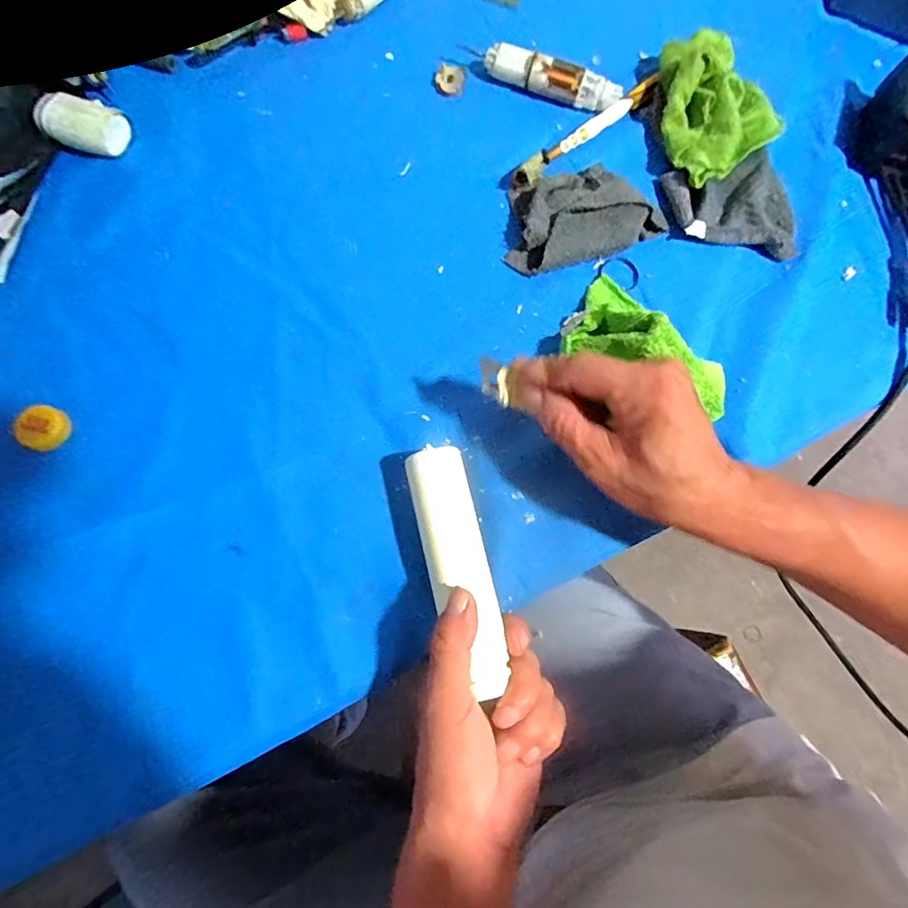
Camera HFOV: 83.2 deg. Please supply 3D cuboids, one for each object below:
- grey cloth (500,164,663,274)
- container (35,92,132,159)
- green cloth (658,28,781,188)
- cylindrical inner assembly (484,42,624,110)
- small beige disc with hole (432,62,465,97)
[{"bbox_3d":[0.093,-0.176,0.378,0.110,0.024,0.073,-19,76,-7],"label":"grey cloth"},{"bbox_3d":[-0.281,-0.246,0.383,0.060,0.028,0.036,14,75,2],"label":"container"},{"bbox_3d":[0.199,-0.275,0.403,0.105,0.034,0.117,-27,78,-9],"label":"green cloth"},{"bbox_3d":[0.079,-0.302,0.411,0.109,0.024,0.021,17,75,3],"label":"cylindrical inner assembly"},{"bbox_3d":[-0.004,-0.310,0.421,0.026,0.004,0.032,14,75,2],"label":"small beige disc with hole"}]

